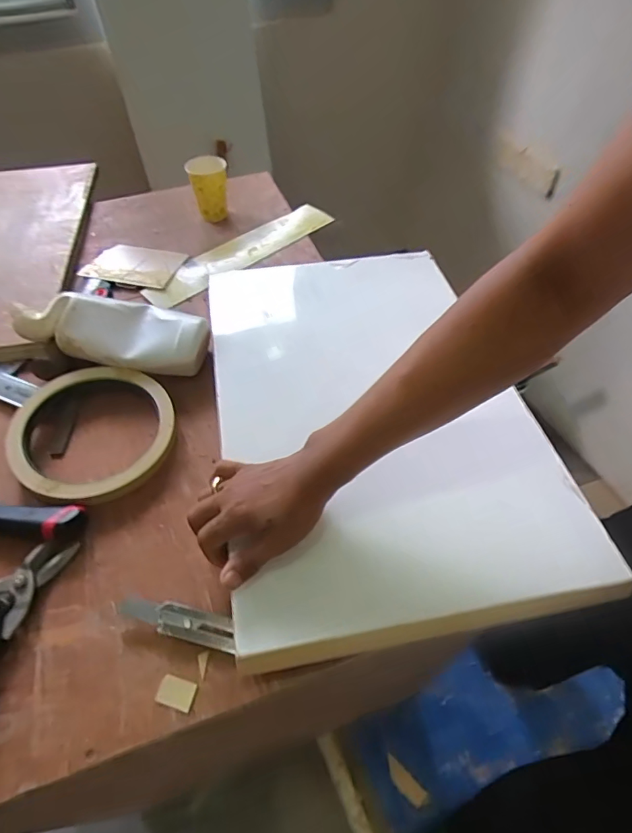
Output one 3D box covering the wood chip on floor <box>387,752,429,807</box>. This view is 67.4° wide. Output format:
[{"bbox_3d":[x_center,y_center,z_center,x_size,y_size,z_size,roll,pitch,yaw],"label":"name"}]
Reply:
[{"bbox_3d":[0.182,0.753,0.977,0.099,0.014,0.035,35,62,29],"label":"wood chip on floor"}]

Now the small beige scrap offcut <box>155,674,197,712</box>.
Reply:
[{"bbox_3d":[-0.122,0.241,0.414,0.032,0.004,0.022,12,54,10],"label":"small beige scrap offcut"}]

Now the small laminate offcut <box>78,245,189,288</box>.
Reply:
[{"bbox_3d":[-0.307,-0.261,0.804,0.151,0.009,0.110,10,54,9],"label":"small laminate offcut"}]

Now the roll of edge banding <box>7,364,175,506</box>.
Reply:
[{"bbox_3d":[-0.263,0.013,0.564,0.182,0.030,0.186,-1,53,1],"label":"roll of edge banding"}]

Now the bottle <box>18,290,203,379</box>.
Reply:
[{"bbox_3d":[-0.273,-0.117,0.638,0.246,0.056,0.098,6,53,6],"label":"bottle"}]

